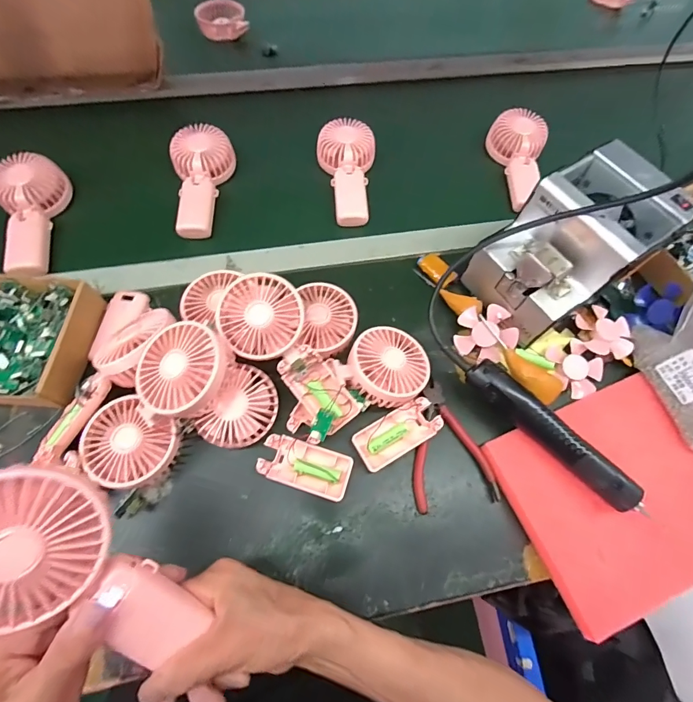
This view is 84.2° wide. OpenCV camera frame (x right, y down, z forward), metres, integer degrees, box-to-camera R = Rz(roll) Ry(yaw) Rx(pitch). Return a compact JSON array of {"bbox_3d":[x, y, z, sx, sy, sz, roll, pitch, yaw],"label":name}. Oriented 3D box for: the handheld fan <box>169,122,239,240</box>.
[{"bbox_3d":[-0.217,-0.243,0.561,0.090,0.038,0.179,3,78,-2],"label":"handheld fan"}]

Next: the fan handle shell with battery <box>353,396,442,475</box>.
[{"bbox_3d":[0.055,0.092,0.427,0.096,0.024,0.047,-28,69,-15],"label":"fan handle shell with battery"}]

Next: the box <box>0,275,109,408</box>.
[{"bbox_3d":[-0.382,-0.013,0.431,0.177,0.051,0.148,4,65,-1],"label":"box"}]

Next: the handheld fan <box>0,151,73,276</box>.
[{"bbox_3d":[-0.434,-0.175,0.520,0.079,0.064,0.177,-4,79,-5],"label":"handheld fan"}]

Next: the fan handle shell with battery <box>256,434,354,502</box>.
[{"bbox_3d":[-0.044,0.122,0.408,0.095,0.022,0.047,17,65,5],"label":"fan handle shell with battery"}]

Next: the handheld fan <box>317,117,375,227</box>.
[{"bbox_3d":[0.003,-0.268,0.577,0.084,0.030,0.174,-3,79,-4],"label":"handheld fan"}]

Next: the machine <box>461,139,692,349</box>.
[{"bbox_3d":[0.258,-0.118,0.455,0.187,0.143,0.128,-32,70,-16],"label":"machine"}]

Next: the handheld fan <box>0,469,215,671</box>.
[{"bbox_3d":[-0.166,0.141,0.244,0.170,0.035,0.082,48,66,-24],"label":"handheld fan"}]

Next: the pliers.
[{"bbox_3d":[0.108,0.104,0.432,0.090,0.019,0.136,-9,66,-7],"label":"pliers"}]

